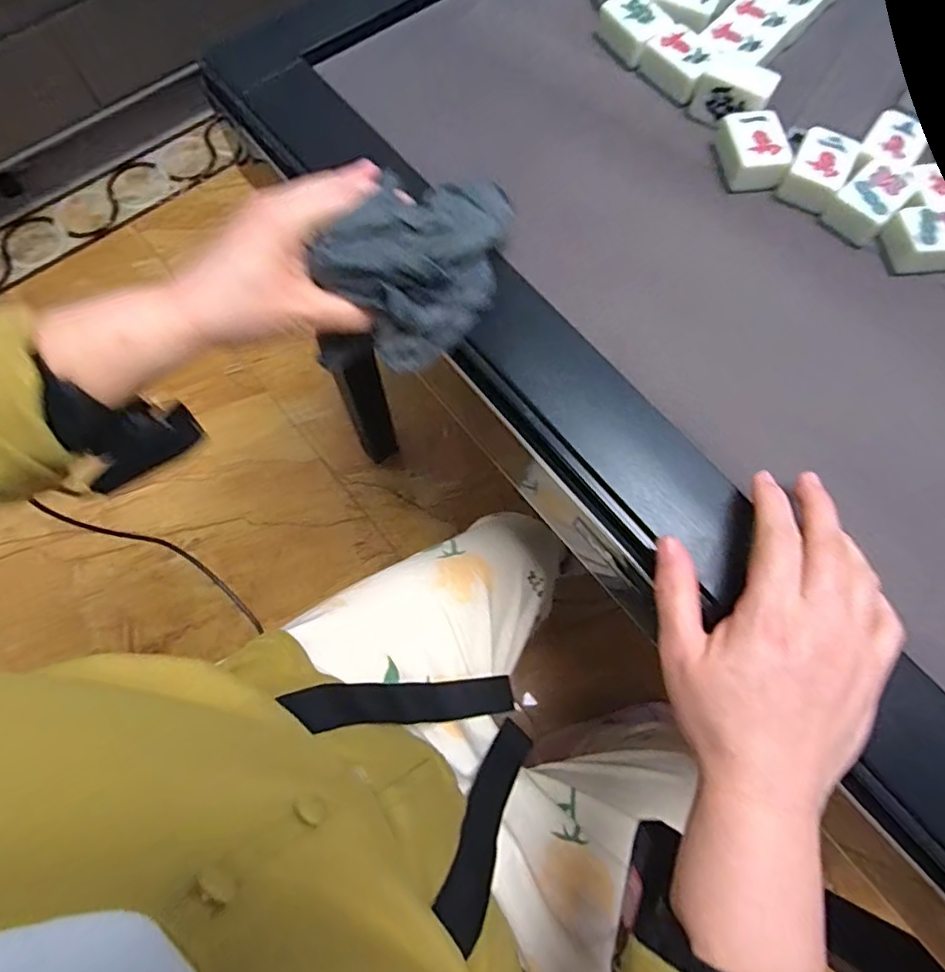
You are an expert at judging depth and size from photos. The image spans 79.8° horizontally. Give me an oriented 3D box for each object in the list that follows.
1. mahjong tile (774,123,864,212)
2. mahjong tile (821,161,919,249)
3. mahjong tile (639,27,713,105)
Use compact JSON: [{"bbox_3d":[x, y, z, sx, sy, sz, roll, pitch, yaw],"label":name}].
[{"bbox_3d":[0.242,-0.222,0.395,0.038,0.020,0.051,32,74,10],"label":"mahjong tile"},{"bbox_3d":[0.273,-0.194,0.387,0.051,0.022,0.037,-41,76,-13],"label":"mahjong tile"},{"bbox_3d":[0.156,-0.316,0.426,0.033,0.021,0.052,-35,75,-11],"label":"mahjong tile"}]

